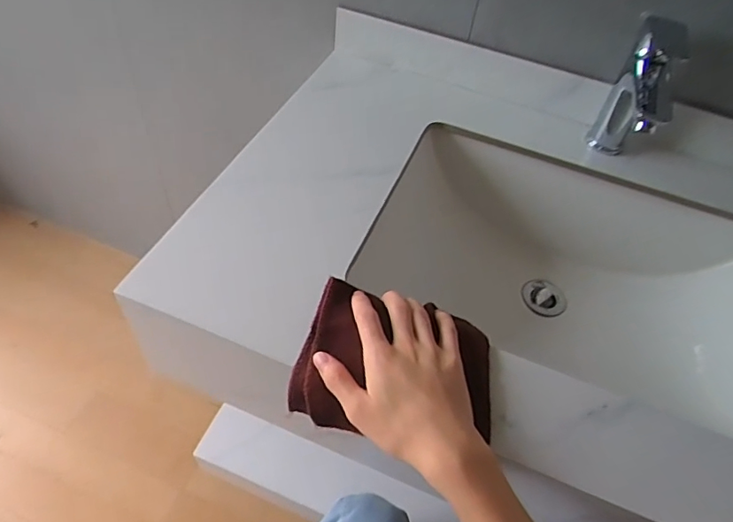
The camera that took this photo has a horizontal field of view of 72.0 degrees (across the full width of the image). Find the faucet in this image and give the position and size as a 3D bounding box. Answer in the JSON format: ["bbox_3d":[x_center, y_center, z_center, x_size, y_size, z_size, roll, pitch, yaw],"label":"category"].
[{"bbox_3d":[0.296,-0.162,0.569,0.052,0.155,0.144,21,51,10],"label":"faucet"}]

